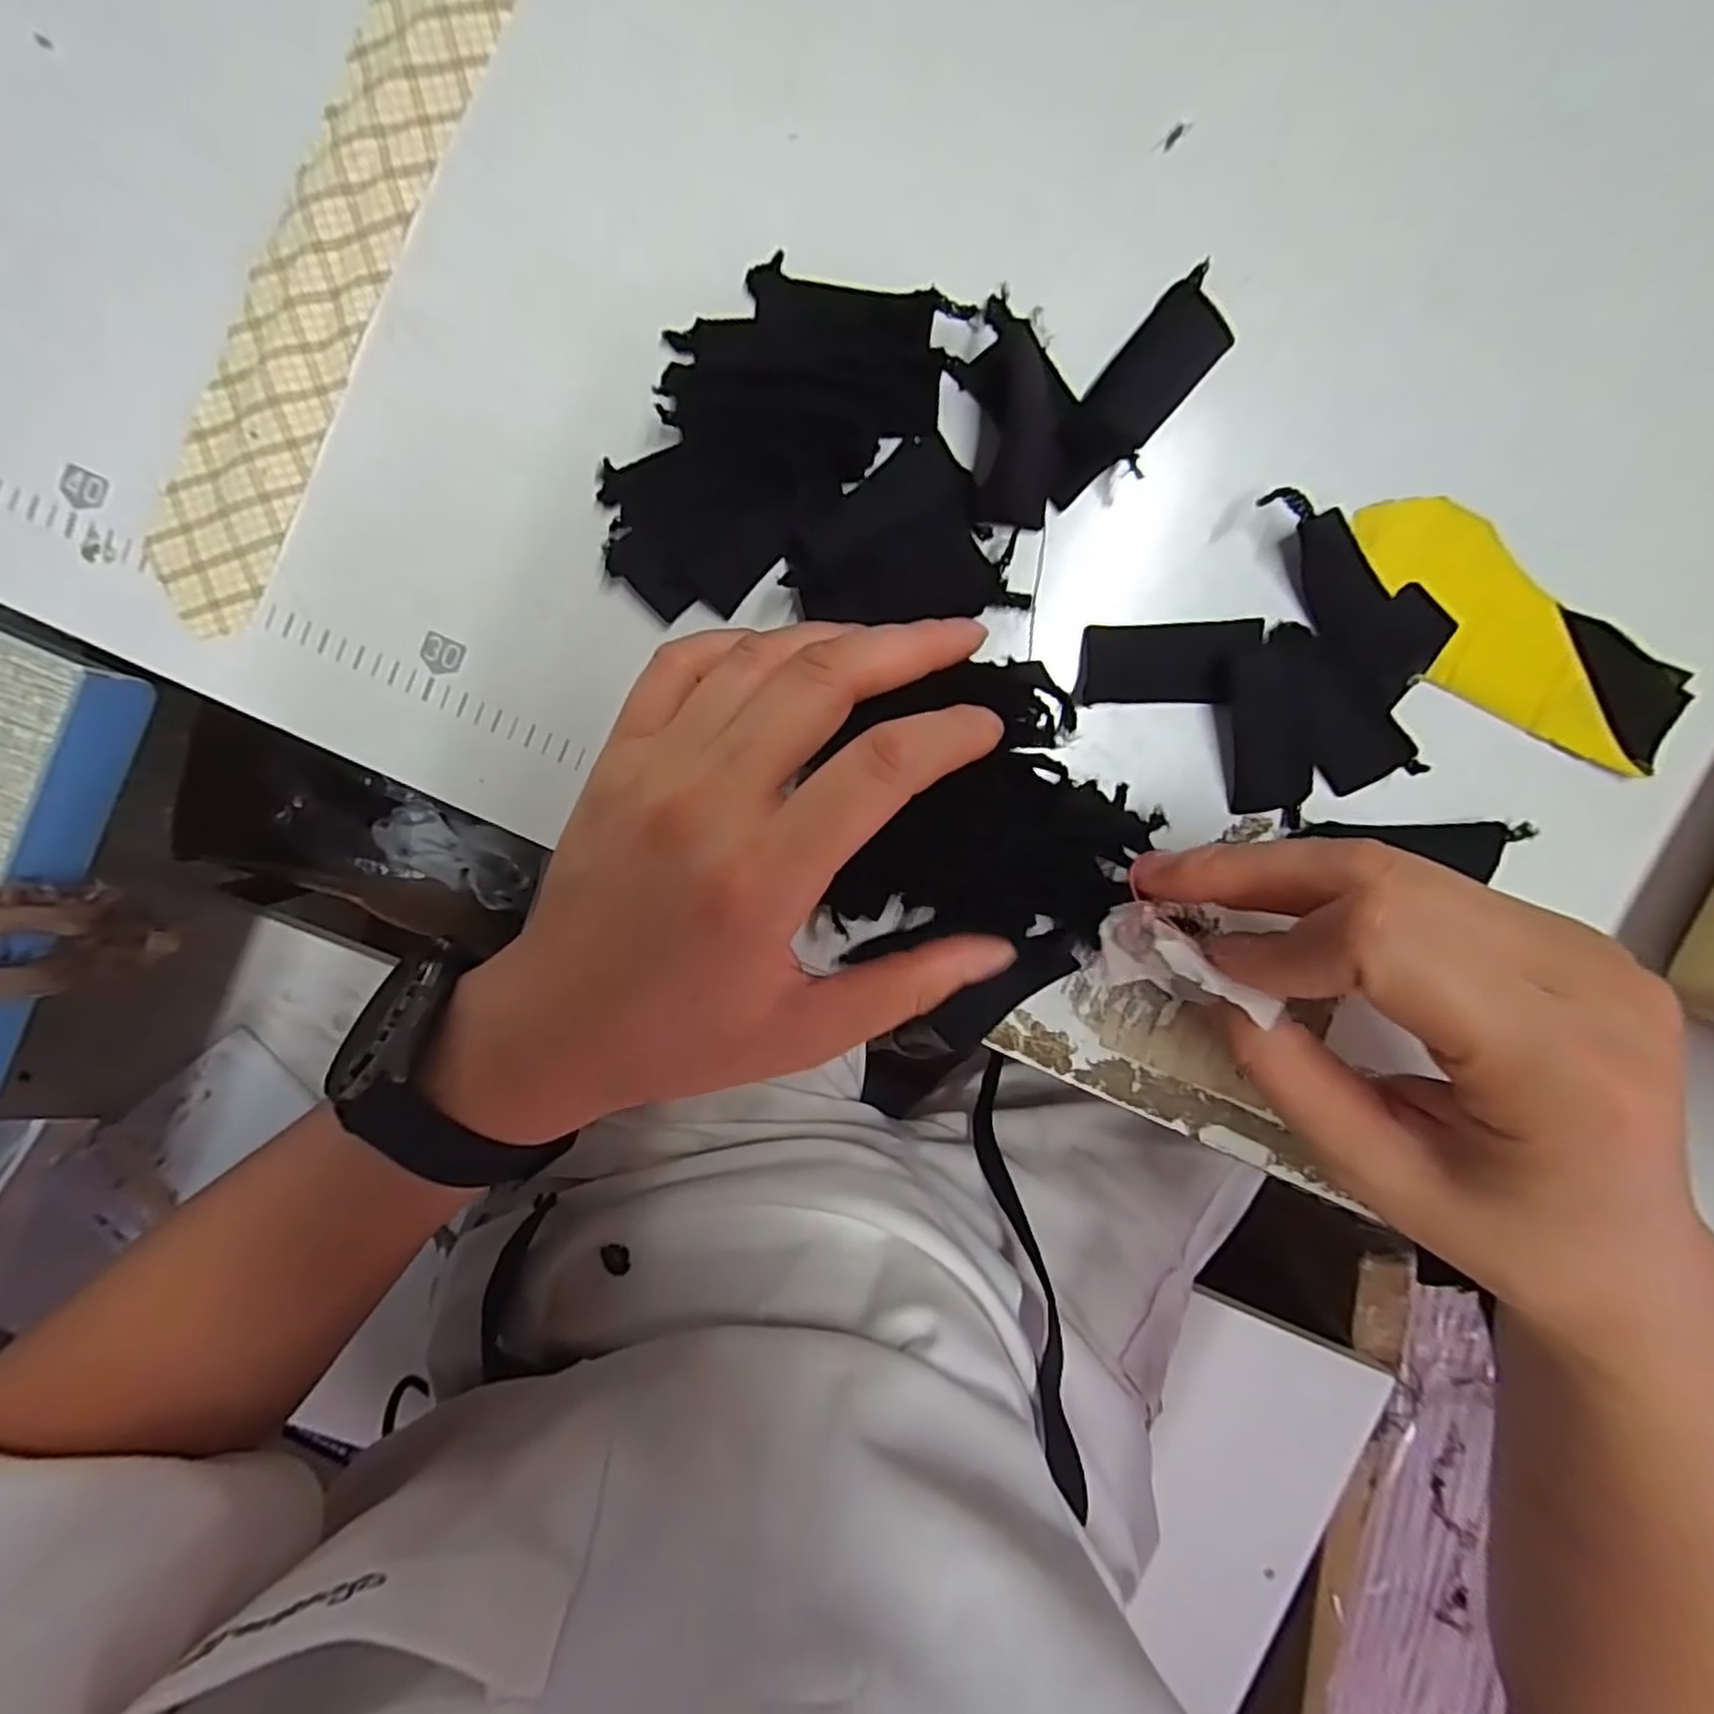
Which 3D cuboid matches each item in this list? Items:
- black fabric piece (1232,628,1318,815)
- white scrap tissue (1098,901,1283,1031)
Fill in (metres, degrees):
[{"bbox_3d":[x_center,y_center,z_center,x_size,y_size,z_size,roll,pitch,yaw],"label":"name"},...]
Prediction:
[{"bbox_3d":[0.117,-0.038,0.209,0.030,0.007,0.050,-8,102,-9],"label":"black fabric piece"},{"bbox_3d":[0.075,0.026,0.177,0.014,0.042,0.020,17,97,-41],"label":"white scrap tissue"}]

